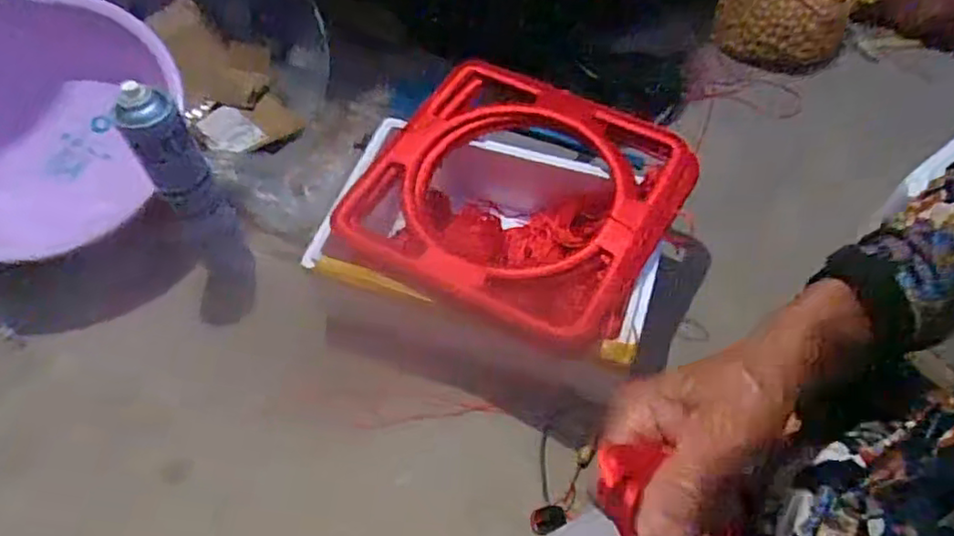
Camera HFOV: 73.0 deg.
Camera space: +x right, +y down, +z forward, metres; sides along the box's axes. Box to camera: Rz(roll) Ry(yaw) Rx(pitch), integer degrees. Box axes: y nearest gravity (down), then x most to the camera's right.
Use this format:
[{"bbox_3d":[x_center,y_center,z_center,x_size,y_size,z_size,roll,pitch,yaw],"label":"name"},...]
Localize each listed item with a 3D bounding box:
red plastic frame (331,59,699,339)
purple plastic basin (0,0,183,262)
[{"bbox_3d":[0.048,-0.100,0.793,0.356,0.044,0.343,27,61,18],"label":"red plastic frame"},{"bbox_3d":[-0.622,-0.194,0.934,0.396,0.345,0.150,-33,38,-18],"label":"purple plastic basin"}]

